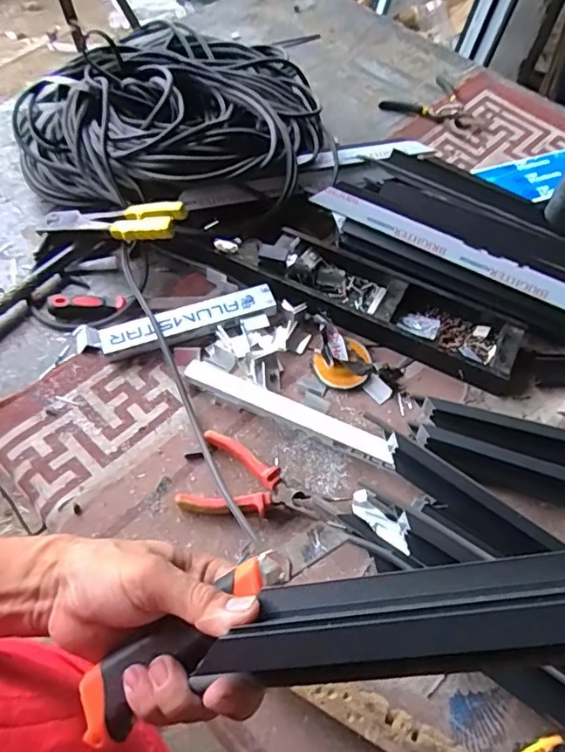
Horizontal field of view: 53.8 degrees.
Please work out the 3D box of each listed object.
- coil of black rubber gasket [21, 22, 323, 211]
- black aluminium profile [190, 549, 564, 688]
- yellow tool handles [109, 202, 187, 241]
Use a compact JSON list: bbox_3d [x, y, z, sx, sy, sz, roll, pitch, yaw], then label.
[{"bbox_3d":[-0.182,-0.447,0.916,0.482,0.127,0.398,15,58,5],"label":"coil of black rubber gasket"},{"bbox_3d":[0.124,0.098,0.244,0.311,0.040,0.048,-13,58,12],"label":"black aluminium profile"},{"bbox_3d":[-0.192,-0.219,0.795,0.117,0.035,0.053,-8,57,16],"label":"yellow tool handles"}]

